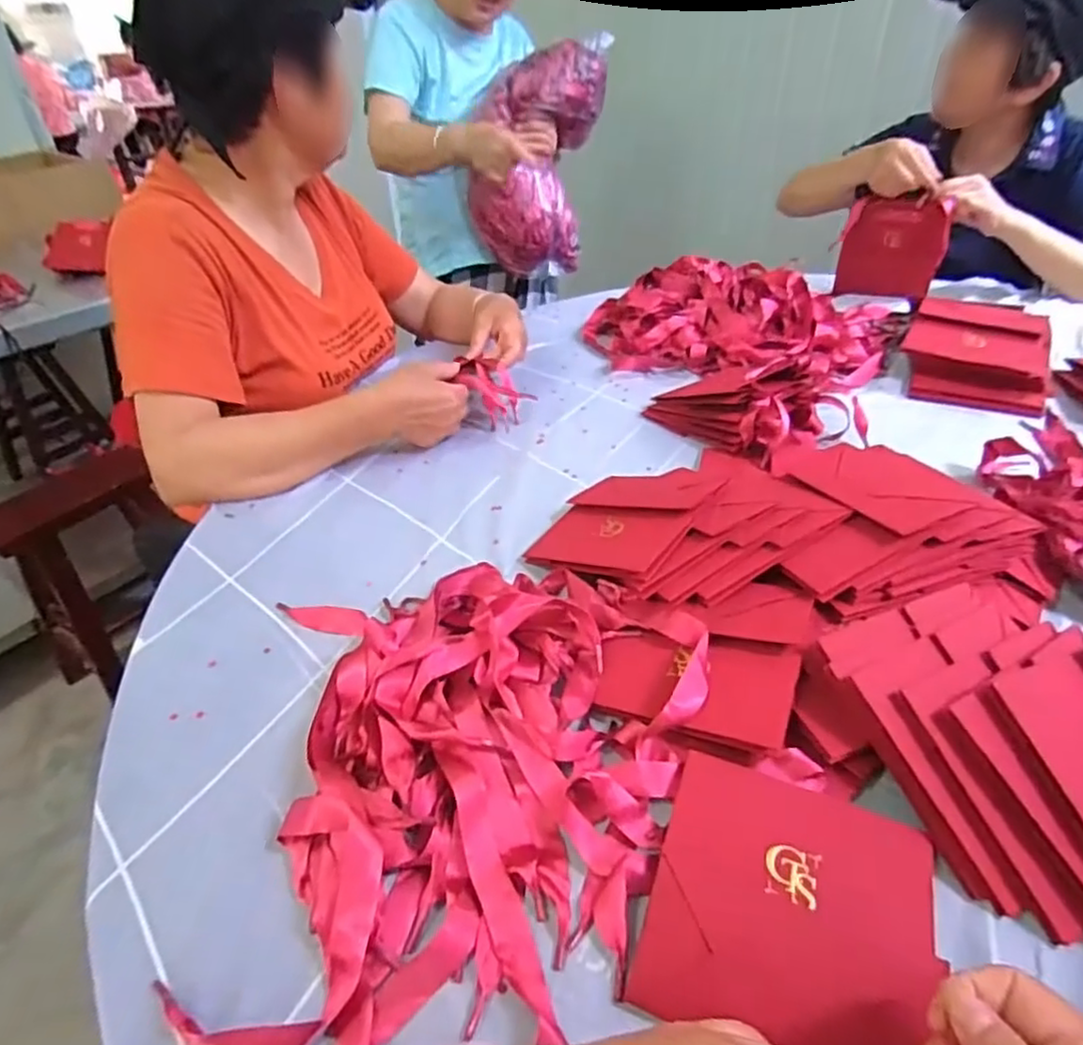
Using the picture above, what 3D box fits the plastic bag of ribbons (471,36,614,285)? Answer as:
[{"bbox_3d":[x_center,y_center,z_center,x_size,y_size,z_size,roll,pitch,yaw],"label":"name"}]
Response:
[{"bbox_3d":[-0.004,-0.719,1.341,0.246,0.381,0.162,-28,44,-29],"label":"plastic bag of ribbons"}]

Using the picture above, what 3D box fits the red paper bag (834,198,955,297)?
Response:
[{"bbox_3d":[0.547,-0.429,1.039,0.150,0.139,0.027,20,39,35],"label":"red paper bag"}]

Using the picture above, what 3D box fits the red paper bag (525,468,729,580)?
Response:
[{"bbox_3d":[0.074,-0.006,0.578,0.135,0.009,0.143,6,44,44],"label":"red paper bag"}]

